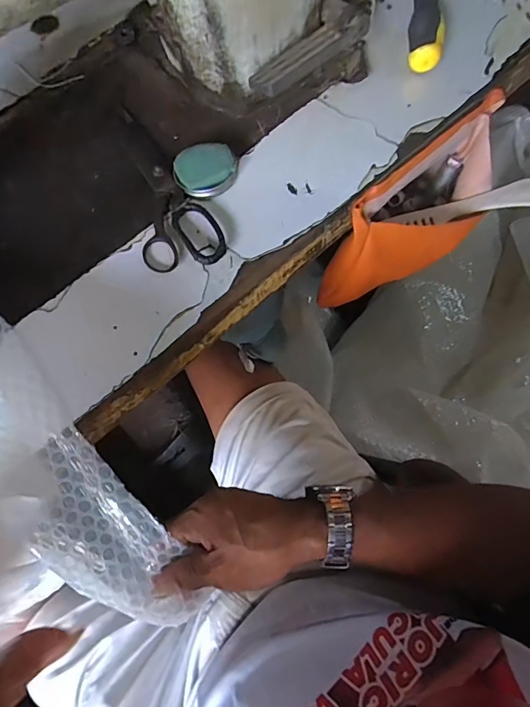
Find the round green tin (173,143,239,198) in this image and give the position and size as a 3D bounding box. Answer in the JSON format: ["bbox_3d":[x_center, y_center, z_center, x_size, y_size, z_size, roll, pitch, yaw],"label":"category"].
[{"bbox_3d":[-0.052,-0.162,0.389,0.053,0.017,0.046,-7,73,-2],"label":"round green tin"}]

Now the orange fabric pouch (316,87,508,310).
[{"bbox_3d":[0.168,-0.145,0.490,0.204,0.174,0.086,-43,78,-12],"label":"orange fabric pouch"}]

